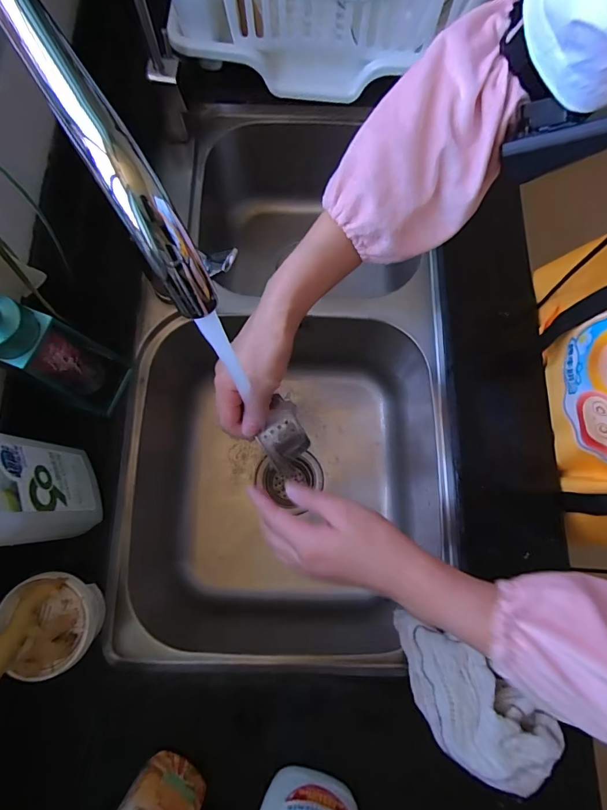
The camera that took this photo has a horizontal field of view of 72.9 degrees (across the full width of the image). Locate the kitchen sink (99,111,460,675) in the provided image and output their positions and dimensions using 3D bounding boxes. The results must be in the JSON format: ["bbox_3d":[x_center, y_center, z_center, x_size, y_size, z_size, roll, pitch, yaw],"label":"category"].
[{"bbox_3d":[-0.018,-0.036,0.618,0.458,0.224,0.749,2,77,-1],"label":"kitchen sink"}]

